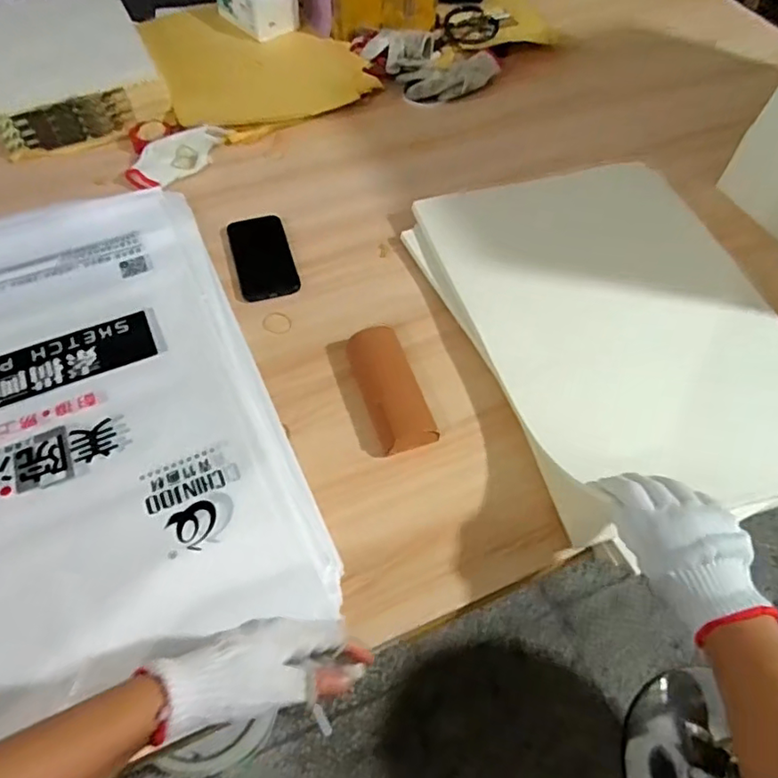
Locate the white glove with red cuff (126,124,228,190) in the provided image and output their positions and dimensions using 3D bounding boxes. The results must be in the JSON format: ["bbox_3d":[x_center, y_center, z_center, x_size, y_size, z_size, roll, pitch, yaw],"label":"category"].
[{"bbox_3d":[-0.323,-0.360,0.897,0.075,0.025,0.168,38,63,20],"label":"white glove with red cuff"}]

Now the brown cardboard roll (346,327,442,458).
[{"bbox_3d":[-0.001,-0.002,0.680,0.062,0.038,0.157,-15,59,-12],"label":"brown cardboard roll"}]

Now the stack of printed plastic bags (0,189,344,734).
[{"bbox_3d":[-0.372,0.013,0.641,0.430,0.028,0.621,-21,60,-16],"label":"stack of printed plastic bags"}]

